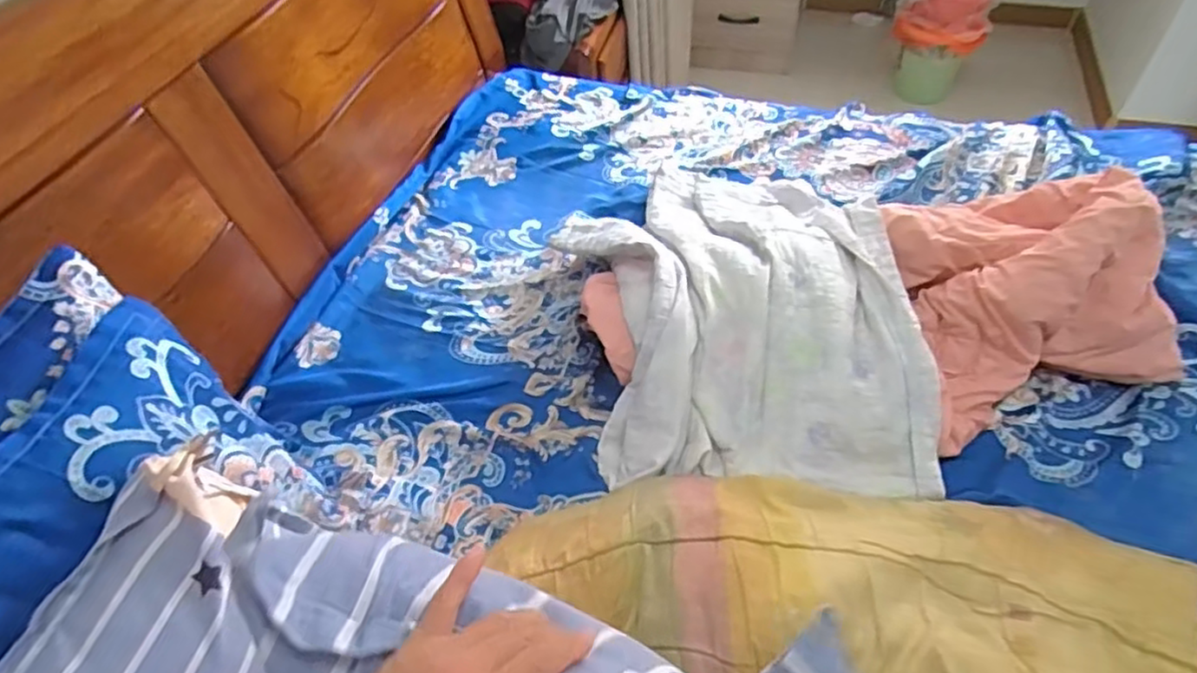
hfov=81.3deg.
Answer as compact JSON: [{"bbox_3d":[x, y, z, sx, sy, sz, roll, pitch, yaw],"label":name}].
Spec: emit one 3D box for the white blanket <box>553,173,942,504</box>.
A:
[{"bbox_3d":[0.221,-0.089,1.191,0.534,0.175,0.741,-4,49,2],"label":"white blanket"}]

